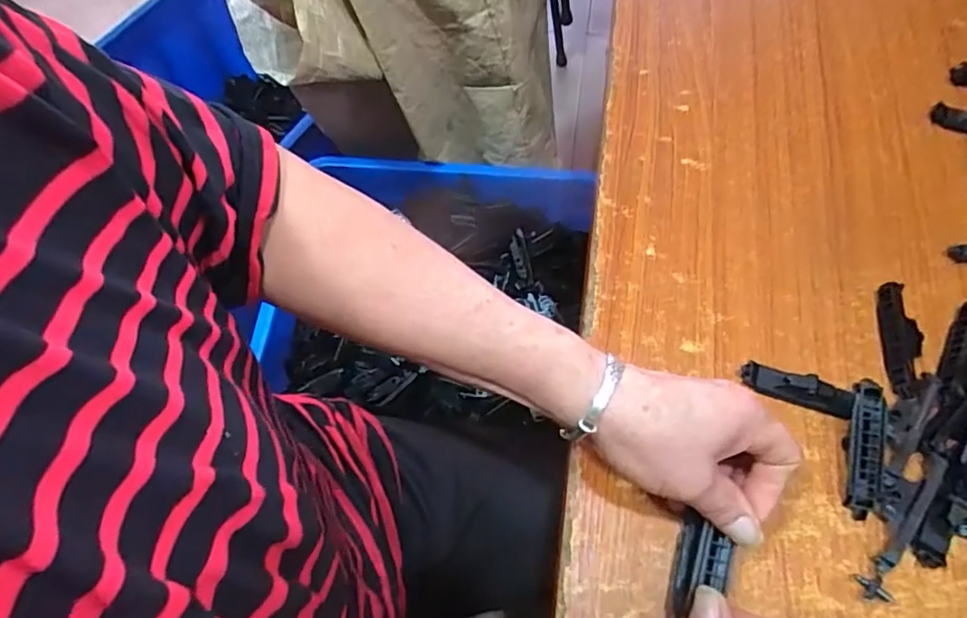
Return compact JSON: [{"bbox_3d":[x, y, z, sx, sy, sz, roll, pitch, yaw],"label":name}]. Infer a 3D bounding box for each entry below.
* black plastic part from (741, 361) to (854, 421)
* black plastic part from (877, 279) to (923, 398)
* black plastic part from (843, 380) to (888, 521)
[{"bbox_3d":[0.204,0.049,0.371,0.068,0.019,0.018,16,67,10],"label":"black plastic part"},{"bbox_3d":[0.279,0.021,0.384,0.017,0.015,0.078,6,65,5],"label":"black plastic part"},{"bbox_3d":[0.233,0.085,0.349,0.019,0.008,0.081,10,81,7],"label":"black plastic part"}]

